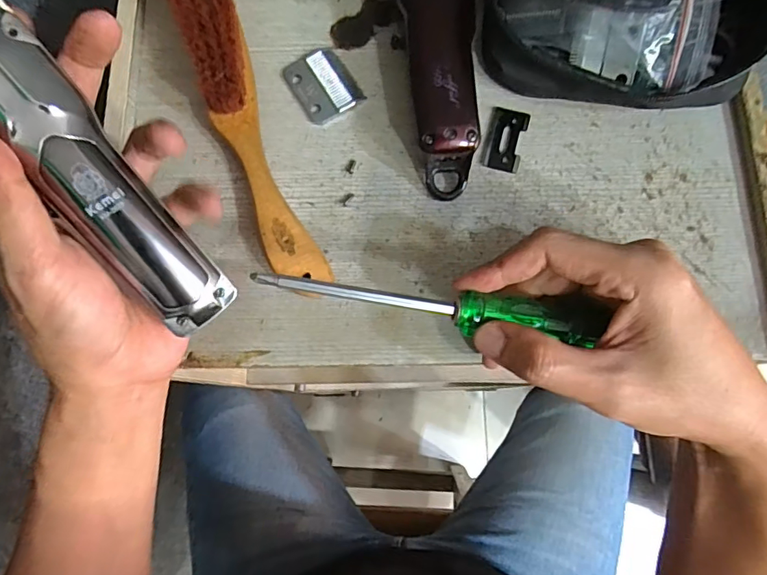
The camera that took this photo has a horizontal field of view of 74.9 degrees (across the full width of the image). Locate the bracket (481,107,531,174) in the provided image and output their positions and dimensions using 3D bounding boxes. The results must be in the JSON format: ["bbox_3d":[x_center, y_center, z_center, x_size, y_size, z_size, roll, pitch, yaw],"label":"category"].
[{"bbox_3d":[0.075,-0.092,0.309,0.023,0.004,0.041,15,78,4],"label":"bracket"}]

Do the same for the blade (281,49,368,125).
[{"bbox_3d":[-0.039,-0.130,0.319,0.037,0.004,0.047,-33,79,-6],"label":"blade"}]

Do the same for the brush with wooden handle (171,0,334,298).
[{"bbox_3d":[-0.089,-0.119,0.301,0.040,0.040,0.255,-23,78,-4],"label":"brush with wooden handle"}]

